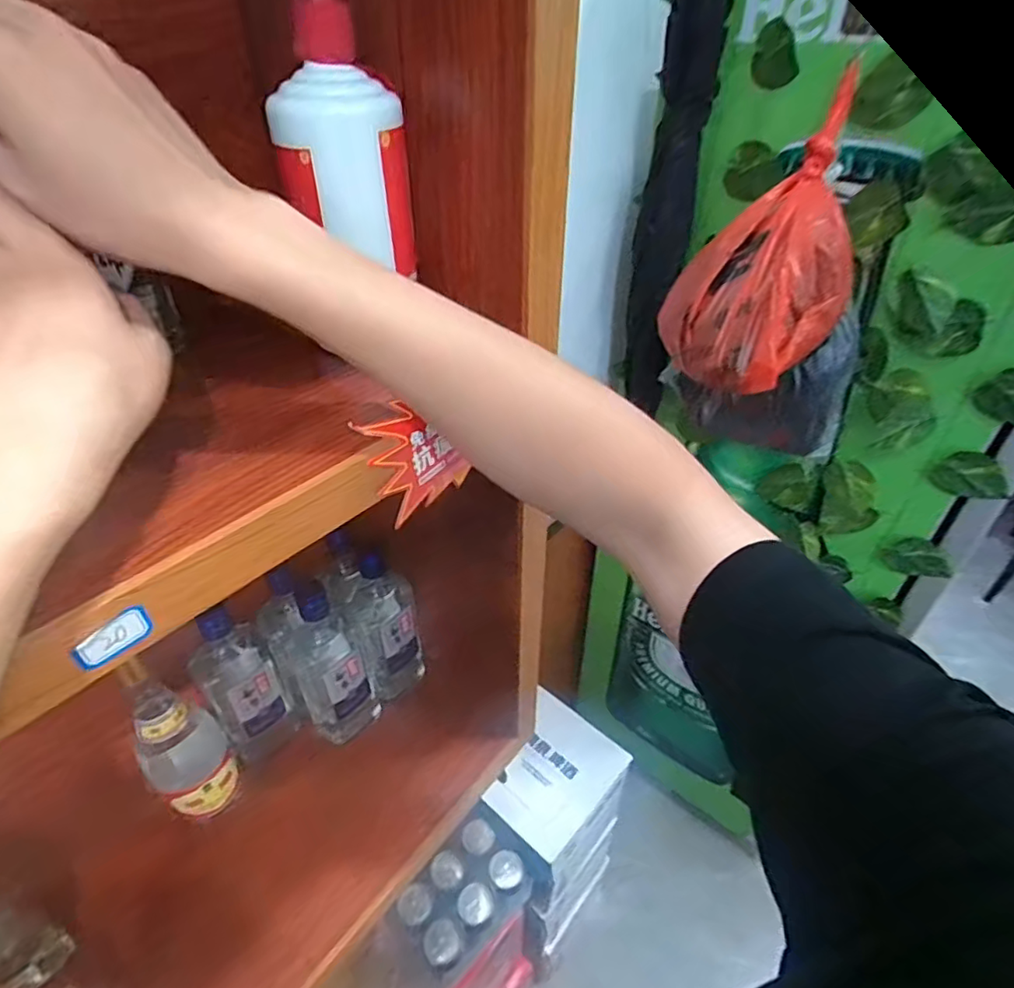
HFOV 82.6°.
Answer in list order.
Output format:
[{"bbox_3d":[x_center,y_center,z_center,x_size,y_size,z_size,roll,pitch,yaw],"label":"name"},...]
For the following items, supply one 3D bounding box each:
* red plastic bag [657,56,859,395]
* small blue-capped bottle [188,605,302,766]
[{"bbox_3d":[0.288,-0.270,0.653,0.196,0.271,0.251,11,40,14],"label":"red plastic bag"},{"bbox_3d":[-0.285,0.211,0.623,0.075,0.227,0.051,-32,48,-33],"label":"small blue-capped bottle"}]

